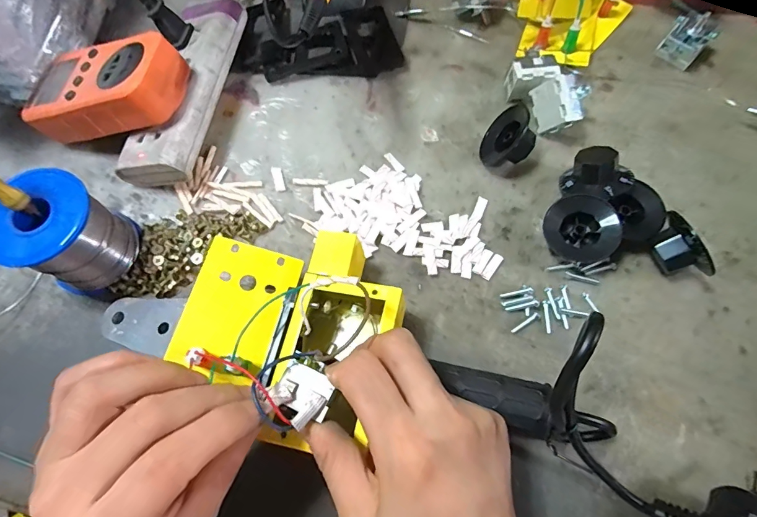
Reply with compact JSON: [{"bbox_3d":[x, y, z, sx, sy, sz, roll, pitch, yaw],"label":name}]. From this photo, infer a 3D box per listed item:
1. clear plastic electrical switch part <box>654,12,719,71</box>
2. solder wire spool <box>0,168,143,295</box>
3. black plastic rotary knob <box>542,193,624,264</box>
[{"bbox_3d":[0.263,-0.186,0.342,0.031,0.036,0.022,39,74,14],"label":"clear plastic electrical switch part"},{"bbox_3d":[-0.207,-0.015,0.269,0.055,0.064,0.062,34,73,13],"label":"solder wire spool"},{"bbox_3d":[0.140,-0.018,0.285,0.047,0.029,0.045,35,74,13],"label":"black plastic rotary knob"}]

